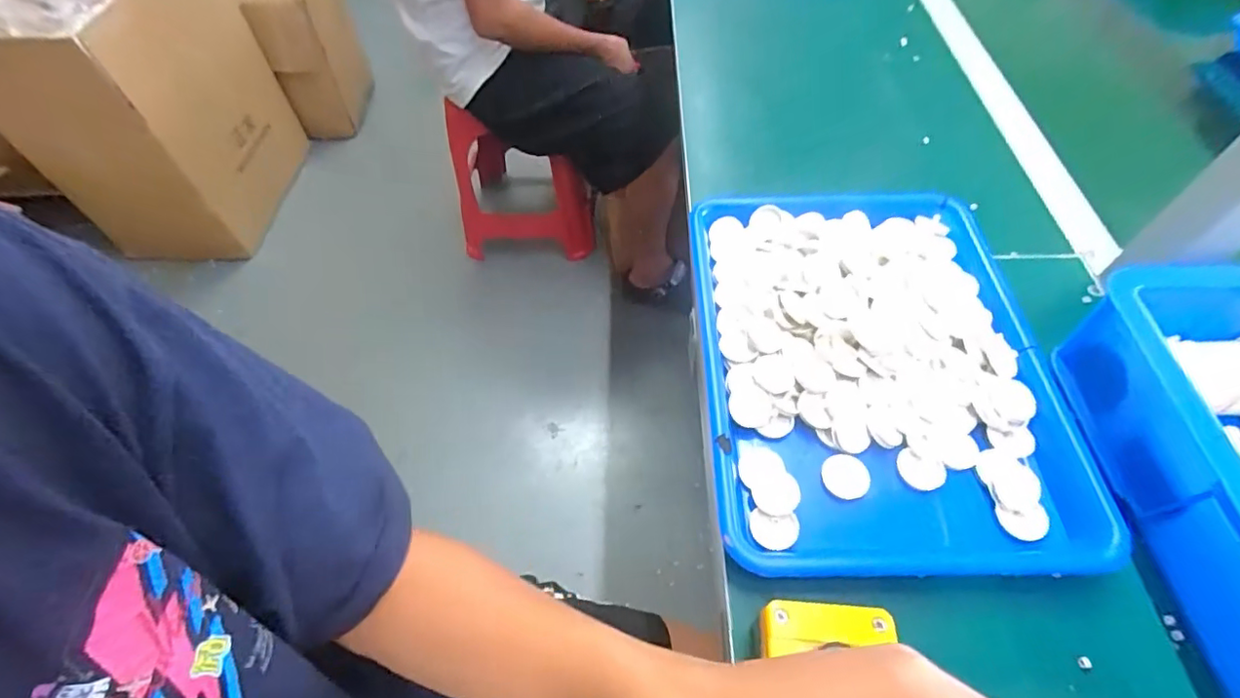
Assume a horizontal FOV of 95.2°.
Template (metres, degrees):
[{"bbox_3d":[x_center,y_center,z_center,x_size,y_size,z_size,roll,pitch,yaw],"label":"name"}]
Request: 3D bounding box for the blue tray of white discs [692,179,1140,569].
[{"bbox_3d":[0.196,0.002,0.448,0.258,0.034,0.336,0,56,1],"label":"blue tray of white discs"}]

